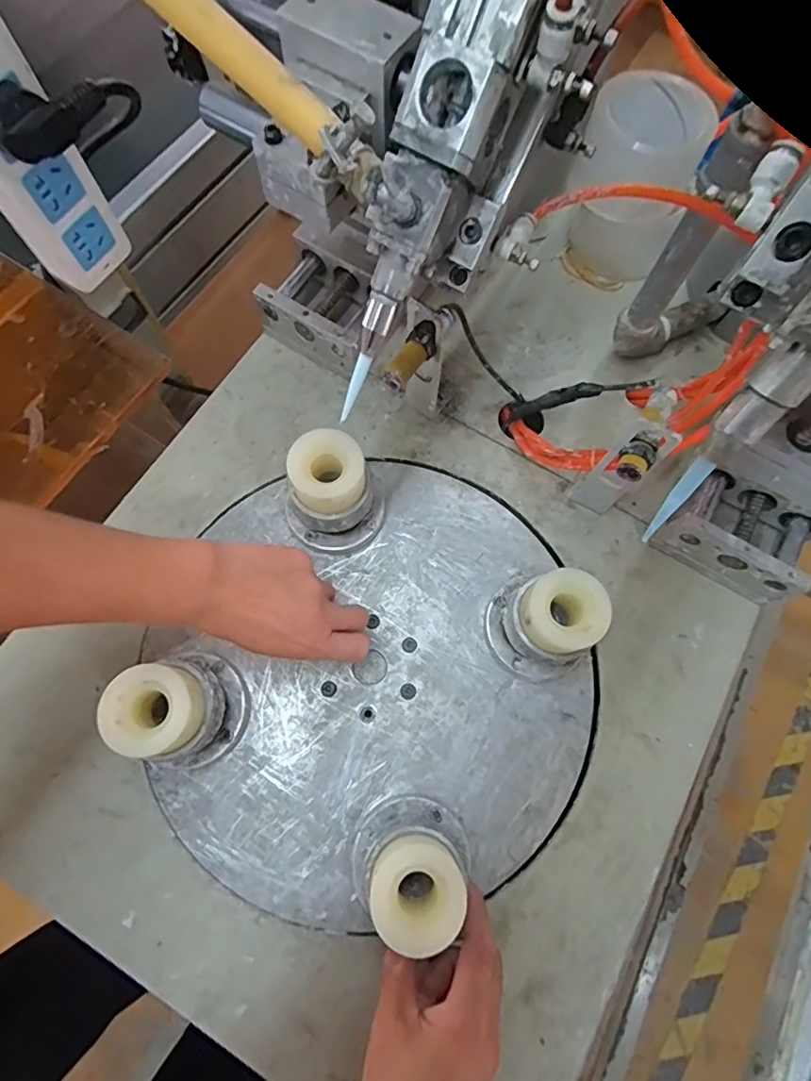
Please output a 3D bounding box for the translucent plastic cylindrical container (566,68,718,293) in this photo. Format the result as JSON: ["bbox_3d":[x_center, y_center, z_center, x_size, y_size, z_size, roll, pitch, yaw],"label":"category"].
[{"bbox_3d":[0.201,-0.316,0.477,0.103,0.125,0.103,1,73,-2],"label":"translucent plastic cylindrical container"}]

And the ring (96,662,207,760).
[{"bbox_3d":[-0.153,0.103,0.327,0.051,0.032,0.051,1,73,-2],"label":"ring"}]

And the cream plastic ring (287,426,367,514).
[{"bbox_3d":[-0.055,-0.048,0.377,0.050,0.031,0.052,1,73,-2],"label":"cream plastic ring"}]

